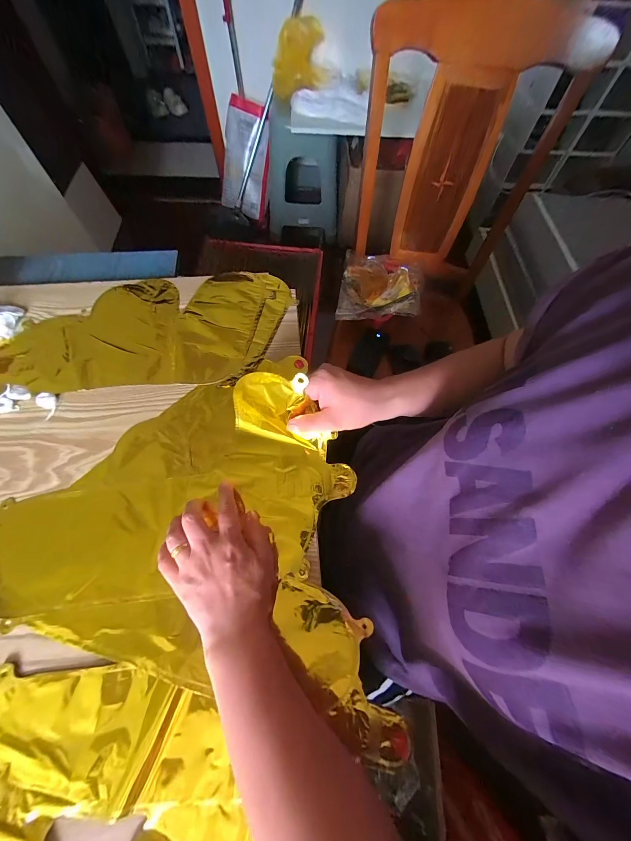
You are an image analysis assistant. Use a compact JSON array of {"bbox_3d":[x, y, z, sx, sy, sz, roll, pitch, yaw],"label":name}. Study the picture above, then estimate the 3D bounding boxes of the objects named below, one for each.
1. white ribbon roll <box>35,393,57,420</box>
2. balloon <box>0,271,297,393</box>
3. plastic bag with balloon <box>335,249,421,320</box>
[{"bbox_3d":[-0.352,-0.022,0.386,0.021,0.010,0.036,-34,70,-14],"label":"white ribbon roll"},{"bbox_3d":[-0.263,-0.144,0.439,0.435,0.014,0.206,-3,66,-2],"label":"balloon"},{"bbox_3d":[0.187,-0.384,0.838,0.222,0.043,0.286,9,66,2],"label":"plastic bag with balloon"}]

